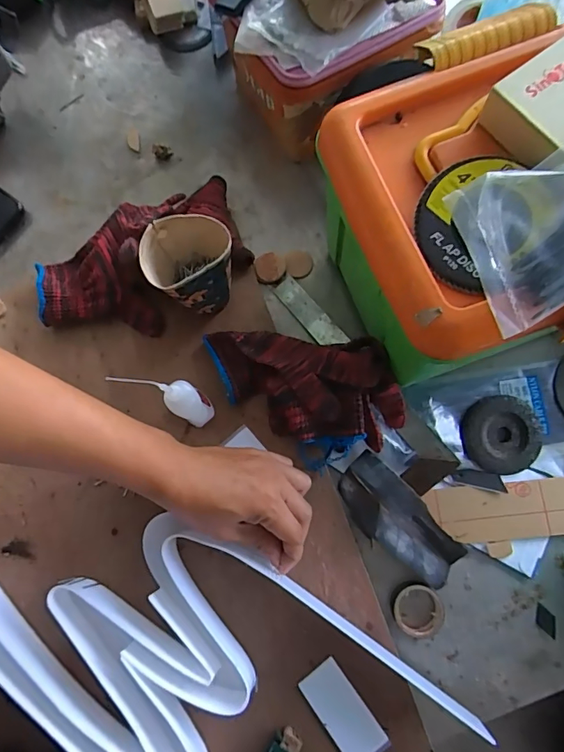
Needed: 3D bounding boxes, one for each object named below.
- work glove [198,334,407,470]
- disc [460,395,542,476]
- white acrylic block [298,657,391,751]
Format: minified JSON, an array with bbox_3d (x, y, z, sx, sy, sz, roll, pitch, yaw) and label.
[{"bbox_3d":[0.019,-0.001,0.441,0.199,0.060,0.118,40,80,12],"label":"work glove"},{"bbox_3d":[0.217,0.059,0.449,0.076,0.016,0.073,-1,75,2],"label":"disc"},{"bbox_3d":[0.053,0.293,0.392,0.039,0.004,0.081,-36,77,-8],"label":"white acrylic block"}]

